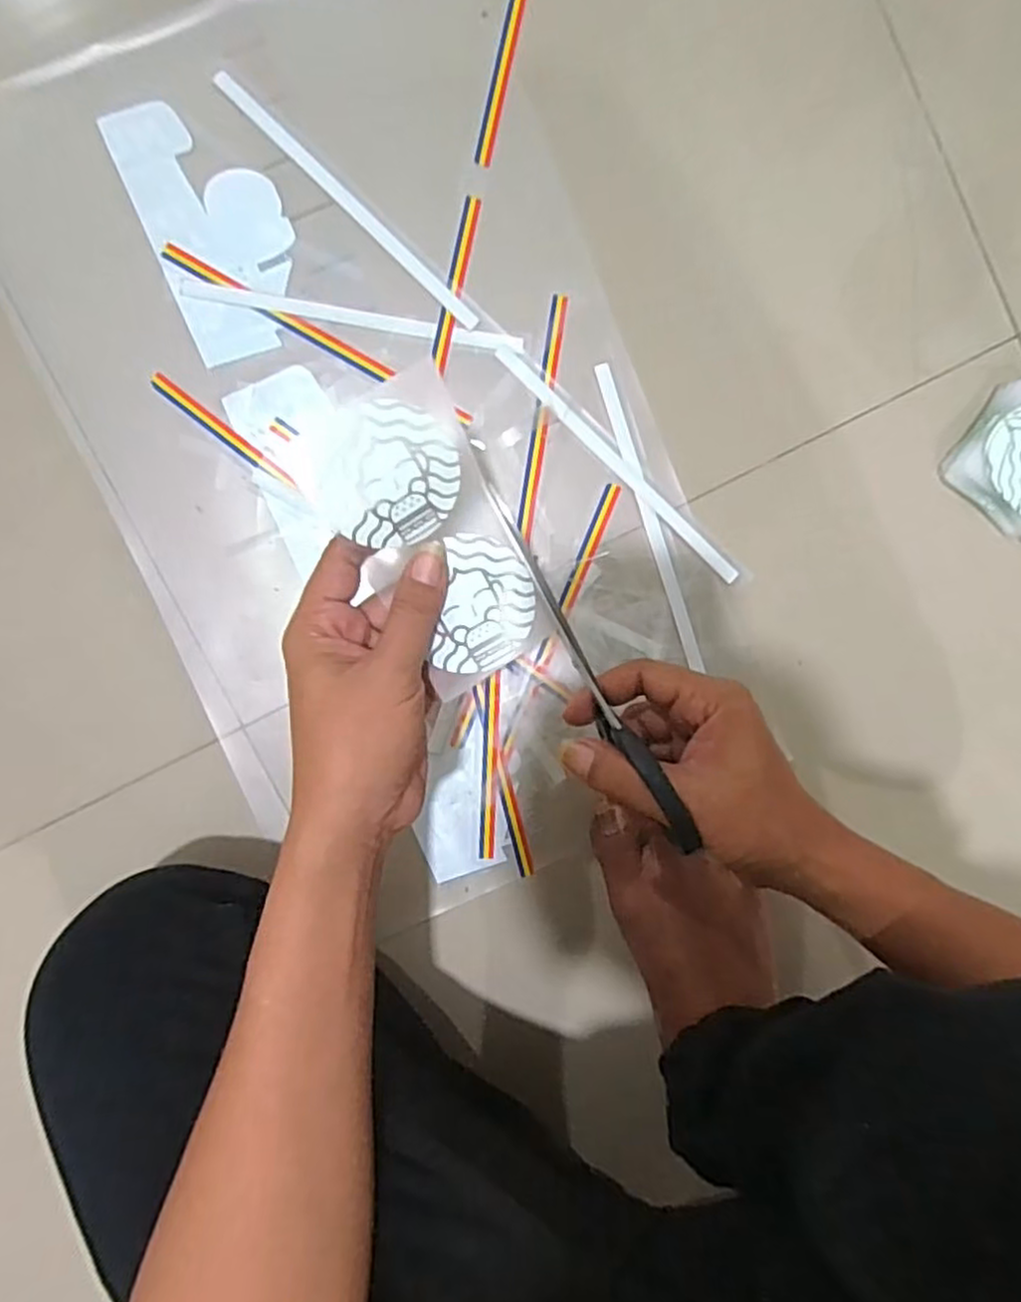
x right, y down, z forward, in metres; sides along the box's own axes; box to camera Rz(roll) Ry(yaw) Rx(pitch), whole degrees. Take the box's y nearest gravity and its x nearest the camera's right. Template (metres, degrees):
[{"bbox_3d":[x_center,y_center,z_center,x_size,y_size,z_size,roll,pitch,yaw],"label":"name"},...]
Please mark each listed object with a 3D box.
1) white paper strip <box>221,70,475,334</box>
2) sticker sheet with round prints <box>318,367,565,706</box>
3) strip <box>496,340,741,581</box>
[{"bbox_3d":[-0.104,-0.291,0.481,0.217,0.004,0.011,43,91,-6],"label":"white paper strip"},{"bbox_3d":[-0.038,-0.055,0.359,0.077,0.017,0.142,-29,96,-1],"label":"sticker sheet with round prints"},{"bbox_3d":[0.075,-0.125,0.504,0.218,0.004,0.013,42,91,-6],"label":"strip"}]

